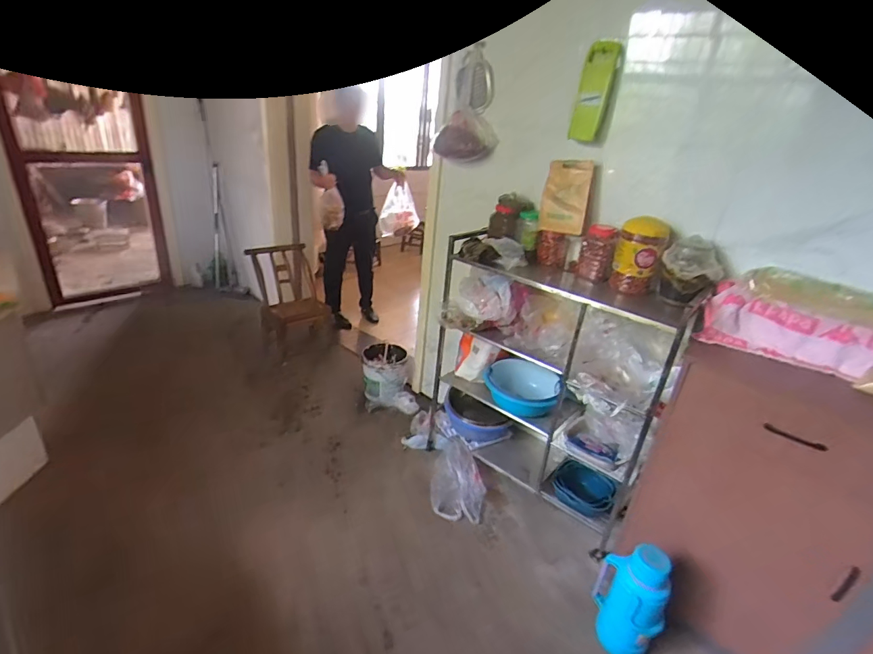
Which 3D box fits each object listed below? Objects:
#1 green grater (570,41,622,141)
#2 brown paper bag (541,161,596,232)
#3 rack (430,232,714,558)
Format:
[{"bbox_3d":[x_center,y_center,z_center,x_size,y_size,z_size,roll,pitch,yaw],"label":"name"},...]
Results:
[{"bbox_3d":[0.524,-0.773,1.467,0.024,0.305,0.128,-25,48,-26],"label":"green grater"},{"bbox_3d":[0.489,-0.491,1.672,0.041,0.254,0.194,-18,34,-40],"label":"brown paper bag"},{"bbox_3d":[0.436,0.201,1.797,0.917,0.950,0.322,26,32,37],"label":"rack"}]

